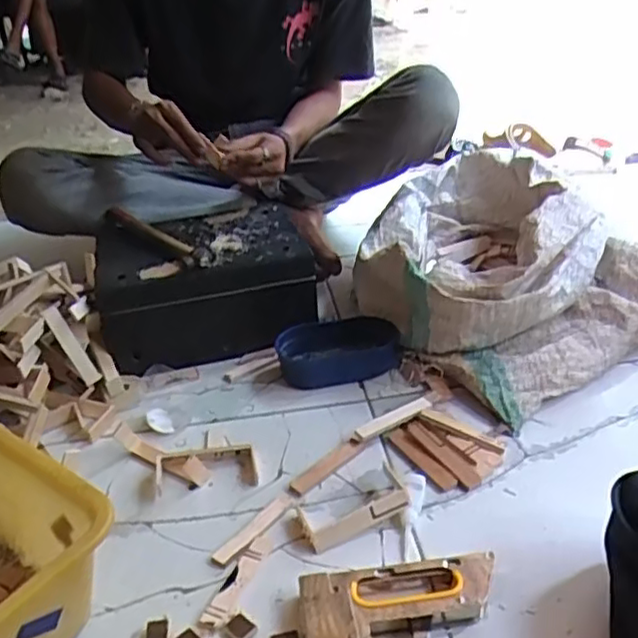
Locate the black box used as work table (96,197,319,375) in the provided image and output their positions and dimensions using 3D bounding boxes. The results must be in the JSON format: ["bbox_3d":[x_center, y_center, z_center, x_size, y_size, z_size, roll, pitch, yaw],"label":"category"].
[{"bbox_3d":[-0.155,-0.043,0.955,0.287,0.147,0.224,-10,31,-11],"label":"black box used as work table"}]

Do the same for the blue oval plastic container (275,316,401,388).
[{"bbox_3d":[0.026,0.045,0.883,0.157,0.053,0.077,-11,31,-12],"label":"blue oval plastic container"}]

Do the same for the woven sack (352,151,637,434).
[{"bbox_3d":[0.239,-0.083,0.957,0.369,0.181,0.424,-25,37,-32],"label":"woven sack"}]

